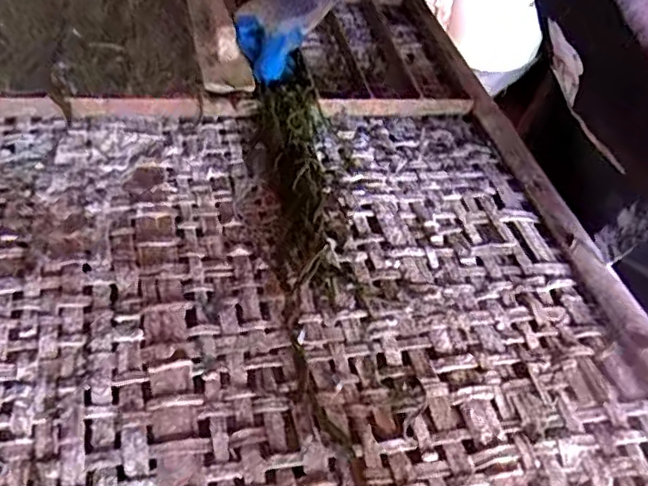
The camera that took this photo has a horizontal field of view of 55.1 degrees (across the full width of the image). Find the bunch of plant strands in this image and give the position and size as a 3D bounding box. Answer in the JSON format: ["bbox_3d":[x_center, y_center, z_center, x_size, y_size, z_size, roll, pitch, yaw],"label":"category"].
[{"bbox_3d":[-0.014,-0.021,0.519,0.057,0.028,0.394,-6,50,-3],"label":"bunch of plant strands"}]

